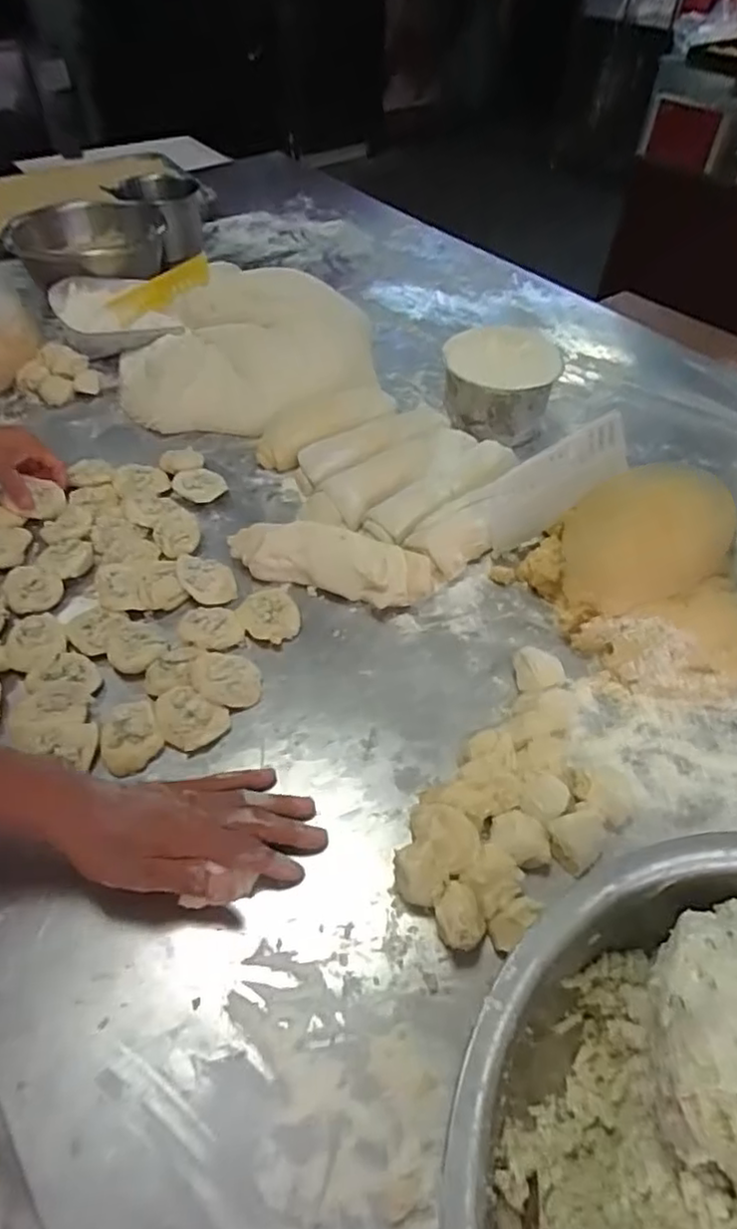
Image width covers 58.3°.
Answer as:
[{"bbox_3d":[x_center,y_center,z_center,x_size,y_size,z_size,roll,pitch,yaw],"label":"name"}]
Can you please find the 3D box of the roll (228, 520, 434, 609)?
[{"bbox_3d":[-0.041,-0.051,0.687,0.211,0.061,0.054,13,50,10],"label":"roll"}]

